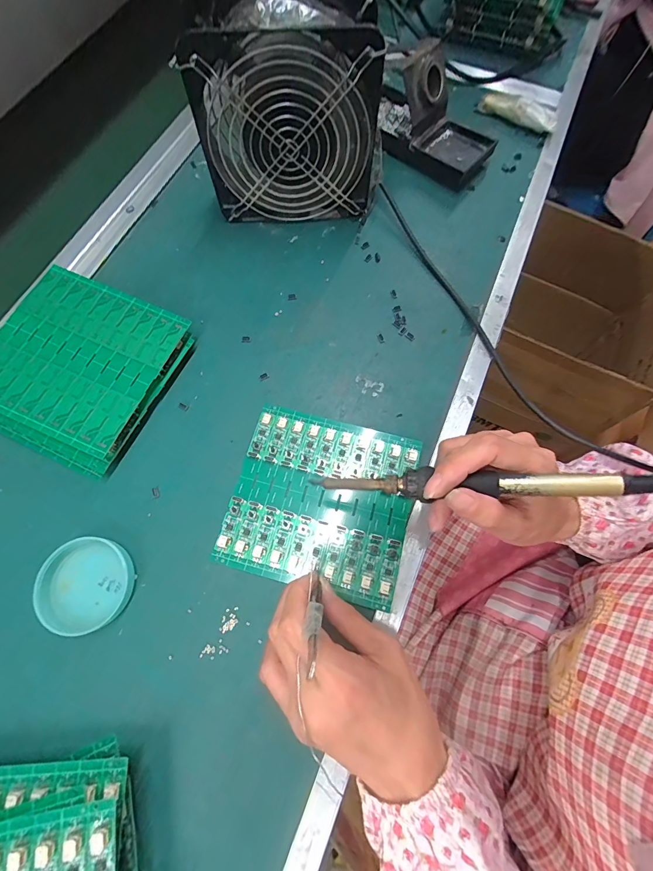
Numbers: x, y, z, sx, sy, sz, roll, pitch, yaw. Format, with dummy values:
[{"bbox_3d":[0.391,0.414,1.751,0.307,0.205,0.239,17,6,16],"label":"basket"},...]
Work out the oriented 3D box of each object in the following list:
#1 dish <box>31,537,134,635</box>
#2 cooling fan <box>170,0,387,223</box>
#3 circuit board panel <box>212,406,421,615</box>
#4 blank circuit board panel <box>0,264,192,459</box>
[{"bbox_3d":[-0.177,0.108,0.273,0.062,0.010,0.064,0,71,-1],"label":"dish"},{"bbox_3d":[-0.029,-0.273,0.330,0.156,0.151,0.056,-1,71,-2],"label":"cooling fan"},{"bbox_3d":[-0.003,0.050,0.299,0.137,0.004,0.132,14,71,5],"label":"circuit board panel"},{"bbox_3d":[-0.209,-0.068,0.312,0.137,0.004,0.134,23,72,4],"label":"blank circuit board panel"}]

